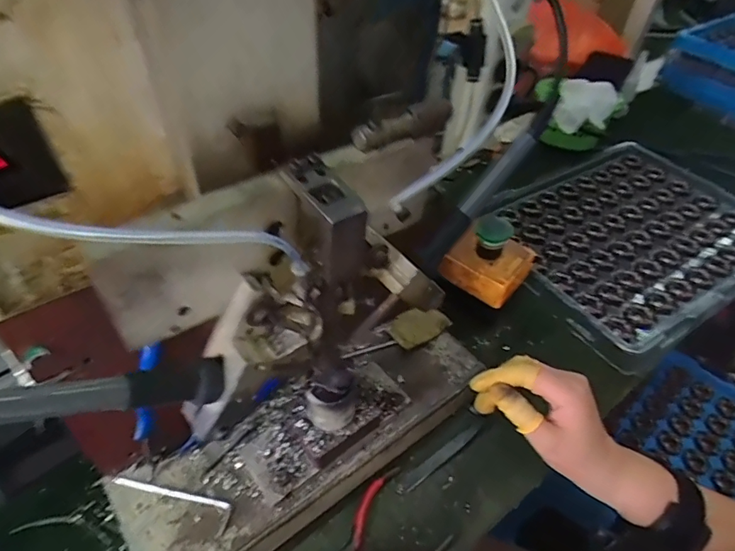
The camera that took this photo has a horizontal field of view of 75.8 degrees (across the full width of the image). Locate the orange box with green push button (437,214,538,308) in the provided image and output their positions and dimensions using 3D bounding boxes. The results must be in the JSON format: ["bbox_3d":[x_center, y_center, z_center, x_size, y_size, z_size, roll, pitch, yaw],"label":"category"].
[{"bbox_3d":[0.131,-0.024,0.497,0.079,0.064,0.077,31,52,23],"label":"orange box with green push button"}]

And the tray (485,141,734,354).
[{"bbox_3d":[0.348,-0.064,0.615,0.363,0.025,0.260,-24,52,-25],"label":"tray"}]

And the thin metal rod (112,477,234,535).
[{"bbox_3d":[-0.137,0.156,0.330,0.090,0.004,0.016,13,49,8],"label":"thin metal rod"}]

